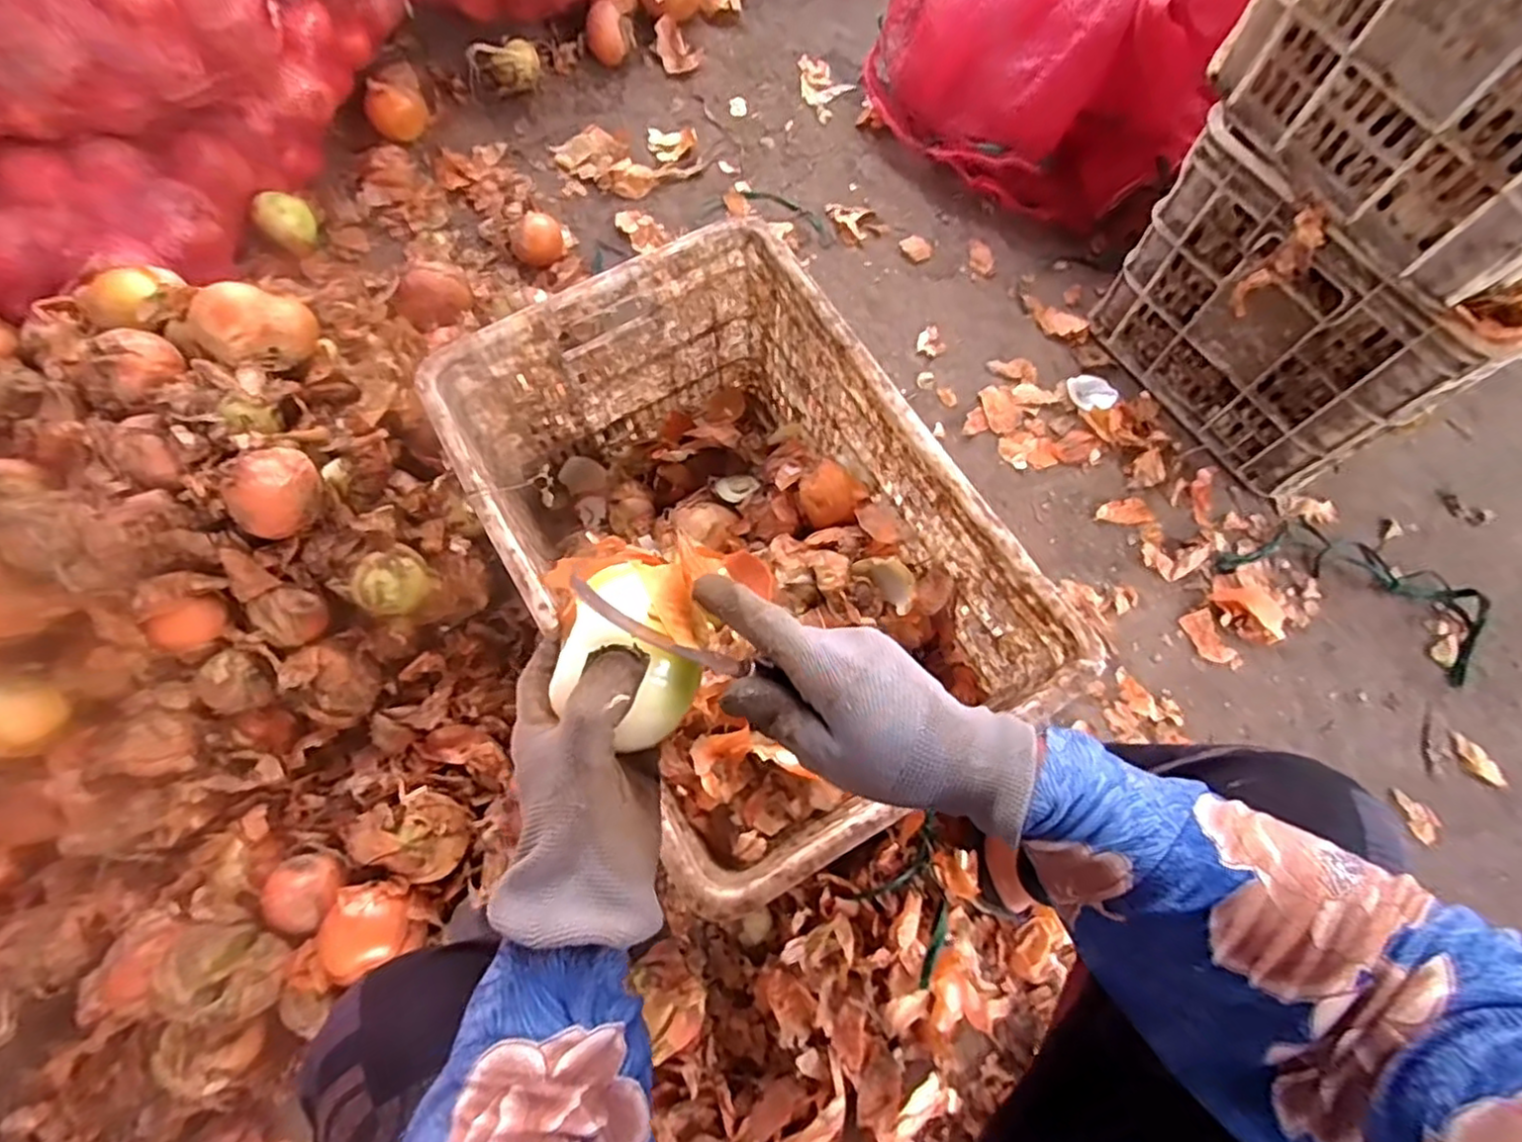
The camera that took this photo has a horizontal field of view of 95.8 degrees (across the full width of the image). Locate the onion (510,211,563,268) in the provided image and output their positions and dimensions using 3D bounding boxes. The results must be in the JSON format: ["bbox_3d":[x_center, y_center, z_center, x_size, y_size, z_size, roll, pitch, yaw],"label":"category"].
[{"bbox_3d":[-0.307,-0.449,0.947,0.070,0.059,0.058,-21,71,-8],"label":"onion"}]

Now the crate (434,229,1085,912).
[{"bbox_3d":[-0.024,-0.008,0.676,0.343,0.270,0.515,-29,72,-11],"label":"crate"}]

